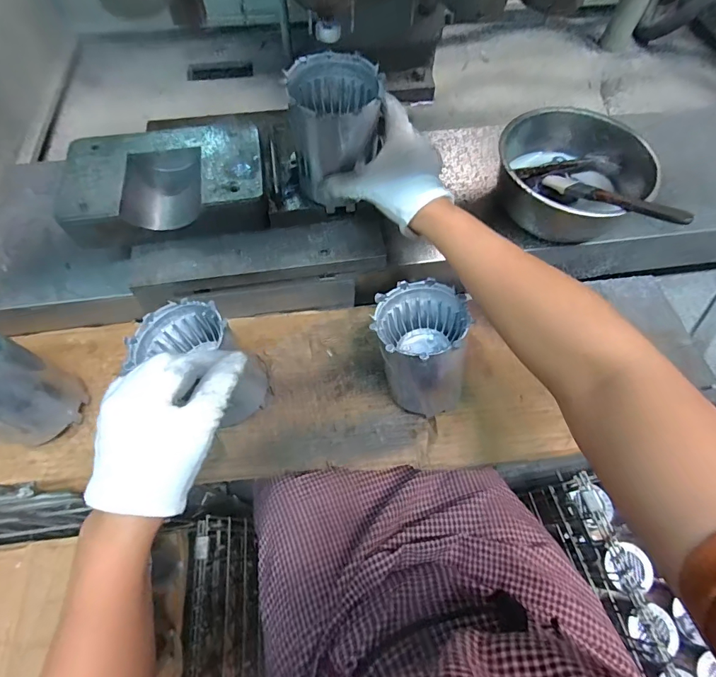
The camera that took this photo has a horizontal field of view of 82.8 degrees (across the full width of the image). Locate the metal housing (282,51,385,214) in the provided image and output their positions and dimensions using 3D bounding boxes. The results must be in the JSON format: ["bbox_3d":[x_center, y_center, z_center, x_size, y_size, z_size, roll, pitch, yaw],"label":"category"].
[{"bbox_3d":[-0.023,-0.215,0.433,0.090,0.116,0.094,-8,63,-5],"label":"metal housing"}]

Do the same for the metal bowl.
[{"bbox_3d":[0.275,-0.210,0.530,0.185,0.072,0.185,0,63,-1],"label":"metal bowl"}]

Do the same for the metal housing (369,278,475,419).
[{"bbox_3d":[0.060,0.011,0.442,0.087,0.126,0.113,4,63,1],"label":"metal housing"}]

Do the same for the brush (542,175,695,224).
[{"bbox_3d":[0.290,-0.163,0.471,0.020,0.014,0.181,-25,40,-13],"label":"brush"}]

